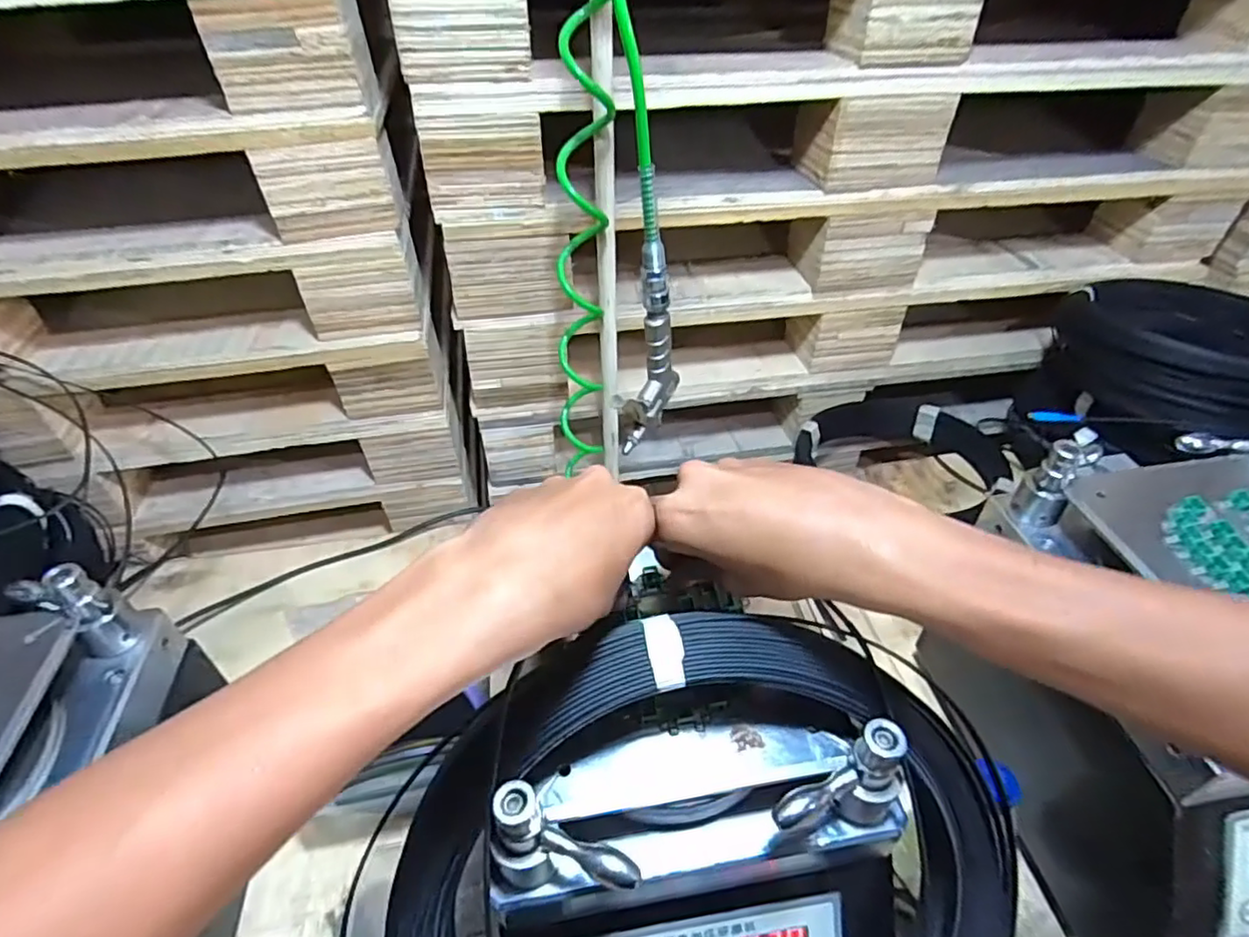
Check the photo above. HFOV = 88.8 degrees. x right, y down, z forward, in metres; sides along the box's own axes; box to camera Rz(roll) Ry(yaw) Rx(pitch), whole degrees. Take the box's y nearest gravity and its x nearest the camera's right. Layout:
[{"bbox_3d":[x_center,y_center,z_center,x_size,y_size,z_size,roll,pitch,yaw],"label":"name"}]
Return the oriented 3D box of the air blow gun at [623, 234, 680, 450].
[{"bbox_3d":[0.024,-0.103,0.547,0.026,0.170,0.077,12,45,14],"label":"air blow gun"}]

